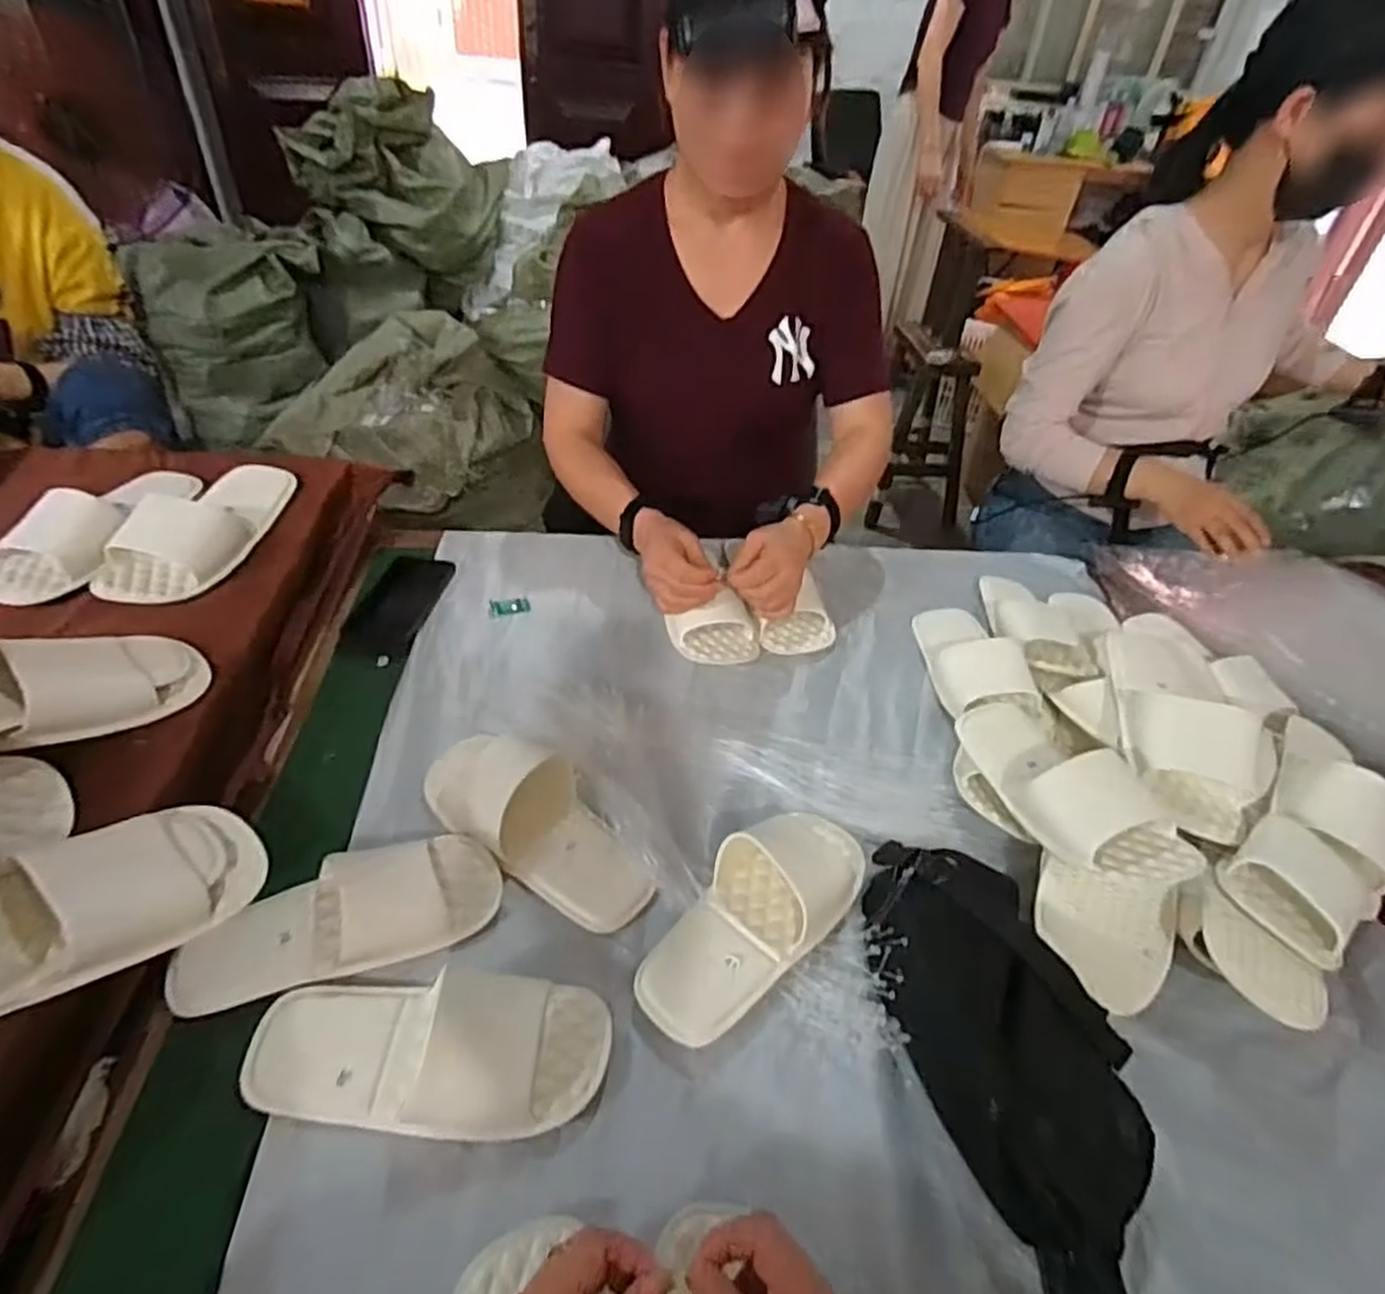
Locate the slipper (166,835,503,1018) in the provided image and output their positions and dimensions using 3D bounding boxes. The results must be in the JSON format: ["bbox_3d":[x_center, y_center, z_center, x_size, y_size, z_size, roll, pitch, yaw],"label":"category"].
[{"bbox_3d":[-0.264,0.198,0.564,0.226,0.053,0.092,-13,45,-20],"label":"slipper"}]

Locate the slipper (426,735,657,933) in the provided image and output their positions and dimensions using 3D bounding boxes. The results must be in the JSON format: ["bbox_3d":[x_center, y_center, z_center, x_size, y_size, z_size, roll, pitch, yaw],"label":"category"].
[{"bbox_3d":[-0.132,0.145,0.648,0.235,0.059,0.106,28,46,24],"label":"slipper"}]

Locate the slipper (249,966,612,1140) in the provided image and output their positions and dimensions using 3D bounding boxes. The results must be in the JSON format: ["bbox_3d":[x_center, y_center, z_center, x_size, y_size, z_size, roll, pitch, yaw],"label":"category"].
[{"bbox_3d":[-0.175,0.265,0.496,0.236,0.048,0.096,3,42,-3],"label":"slipper"}]

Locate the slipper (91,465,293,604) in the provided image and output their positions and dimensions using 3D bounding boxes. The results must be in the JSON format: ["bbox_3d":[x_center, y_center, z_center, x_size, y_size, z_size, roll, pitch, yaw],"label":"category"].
[{"bbox_3d":[-0.498,-0.122,0.758,0.102,0.051,0.215,4,42,-1],"label":"slipper"}]

